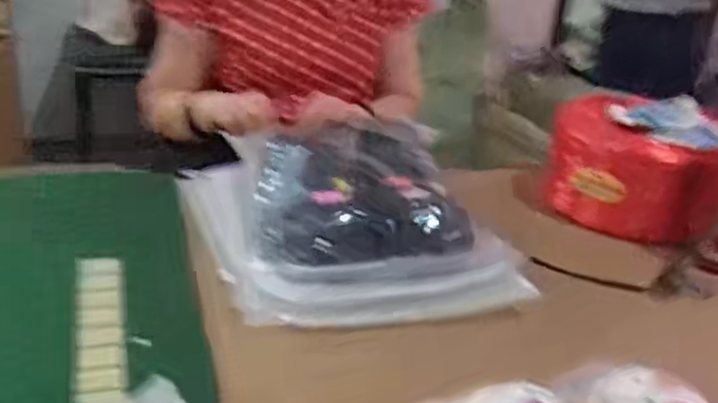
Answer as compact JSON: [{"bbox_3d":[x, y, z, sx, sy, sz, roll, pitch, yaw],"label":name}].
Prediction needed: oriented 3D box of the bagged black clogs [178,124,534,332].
[{"bbox_3d":[-0.019,0.000,0.907,0.320,0.117,0.372,-6,29,-23],"label":"bagged black clogs"}]

